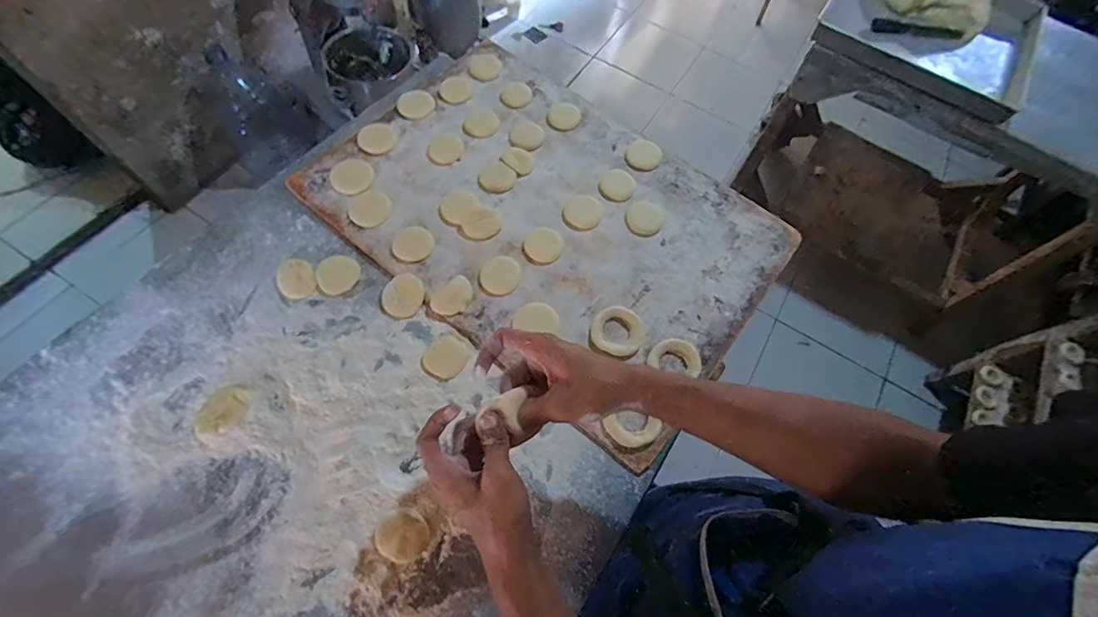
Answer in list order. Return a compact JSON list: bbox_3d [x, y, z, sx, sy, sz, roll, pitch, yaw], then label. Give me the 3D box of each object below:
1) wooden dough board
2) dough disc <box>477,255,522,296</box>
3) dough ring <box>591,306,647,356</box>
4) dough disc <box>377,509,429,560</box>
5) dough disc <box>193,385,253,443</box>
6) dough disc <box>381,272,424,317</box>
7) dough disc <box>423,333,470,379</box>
[{"bbox_3d":[-0.002,-0.139,0.648,0.588,0.012,0.405,37,69,13],"label":"wooden dough board"},{"bbox_3d":[-0.062,-0.042,0.597,0.052,0.004,0.055,1,65,-3],"label":"dough disc"},{"bbox_3d":[0.084,0.028,0.566,0.061,0.015,0.060,1,65,-3],"label":"dough ring"},{"bbox_3d":[-0.145,0.224,0.466,0.049,0.009,0.044,-5,66,-5],"label":"dough disc"},{"bbox_3d":[-0.347,0.111,0.501,0.046,0.013,0.061,33,68,12],"label":"dough disc"},{"bbox_3d":[-0.180,-0.017,0.580,0.051,0.013,0.051,1,65,-3],"label":"dough disc"},{"bbox_3d":[-0.121,0.056,0.556,0.049,0.004,0.050,1,65,-3],"label":"dough disc"}]

